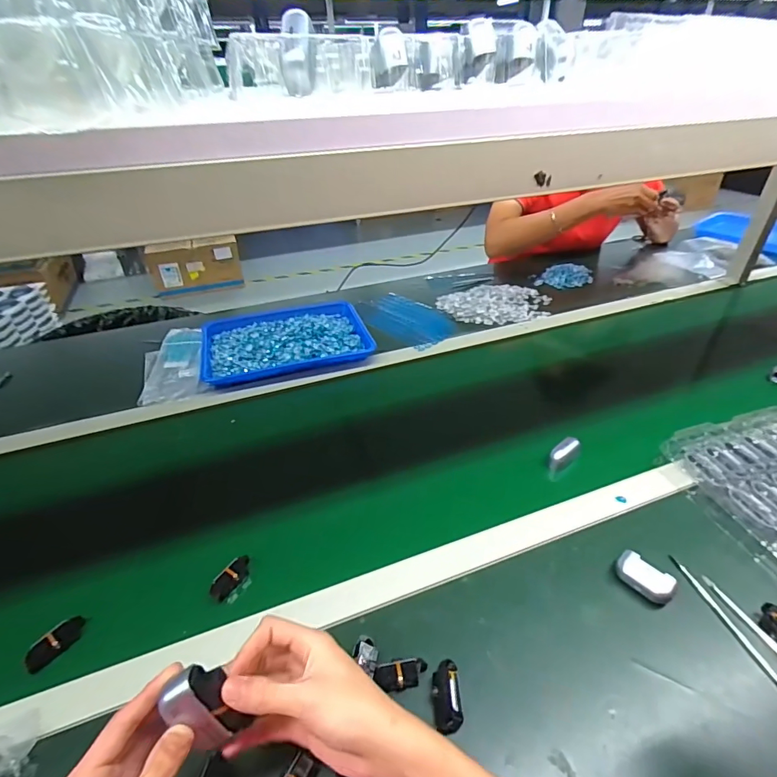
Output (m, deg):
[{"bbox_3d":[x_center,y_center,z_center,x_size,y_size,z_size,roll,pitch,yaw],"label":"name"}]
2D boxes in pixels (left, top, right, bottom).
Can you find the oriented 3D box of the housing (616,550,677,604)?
[{"bbox_3d":[0.285,0.212,0.498,0.059,0.023,0.033,27,45,34],"label":"housing"}]

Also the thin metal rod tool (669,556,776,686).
[{"bbox_3d":[0.355,0.245,0.468,0.009,0.005,0.155,-9,38,-11],"label":"thin metal rod tool"}]

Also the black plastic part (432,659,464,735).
[{"bbox_3d":[0.054,0.280,0.410,0.025,0.016,0.058,-2,36,1],"label":"black plastic part"}]

